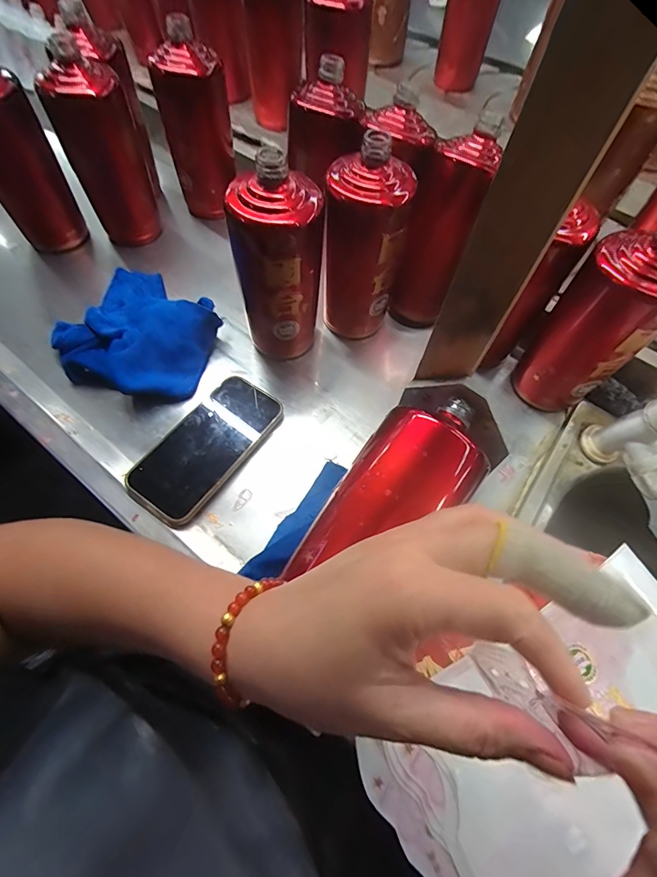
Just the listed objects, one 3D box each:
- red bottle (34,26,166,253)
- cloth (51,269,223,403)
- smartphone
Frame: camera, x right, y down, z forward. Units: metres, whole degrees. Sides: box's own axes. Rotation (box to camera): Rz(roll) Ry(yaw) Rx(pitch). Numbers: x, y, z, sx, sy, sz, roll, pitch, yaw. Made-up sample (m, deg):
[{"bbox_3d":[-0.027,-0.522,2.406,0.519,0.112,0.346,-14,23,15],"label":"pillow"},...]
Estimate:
[{"bbox_3d":[-0.263,-0.331,0.473,0.088,0.184,0.086,-19,65,-10],"label":"red bottle"},{"bbox_3d":[-0.211,-0.127,0.451,0.156,0.046,0.164,16,64,7],"label":"cloth"},{"bbox_3d":[-0.120,0.005,0.398,0.077,0.012,0.163,33,68,15],"label":"smartphone"}]

